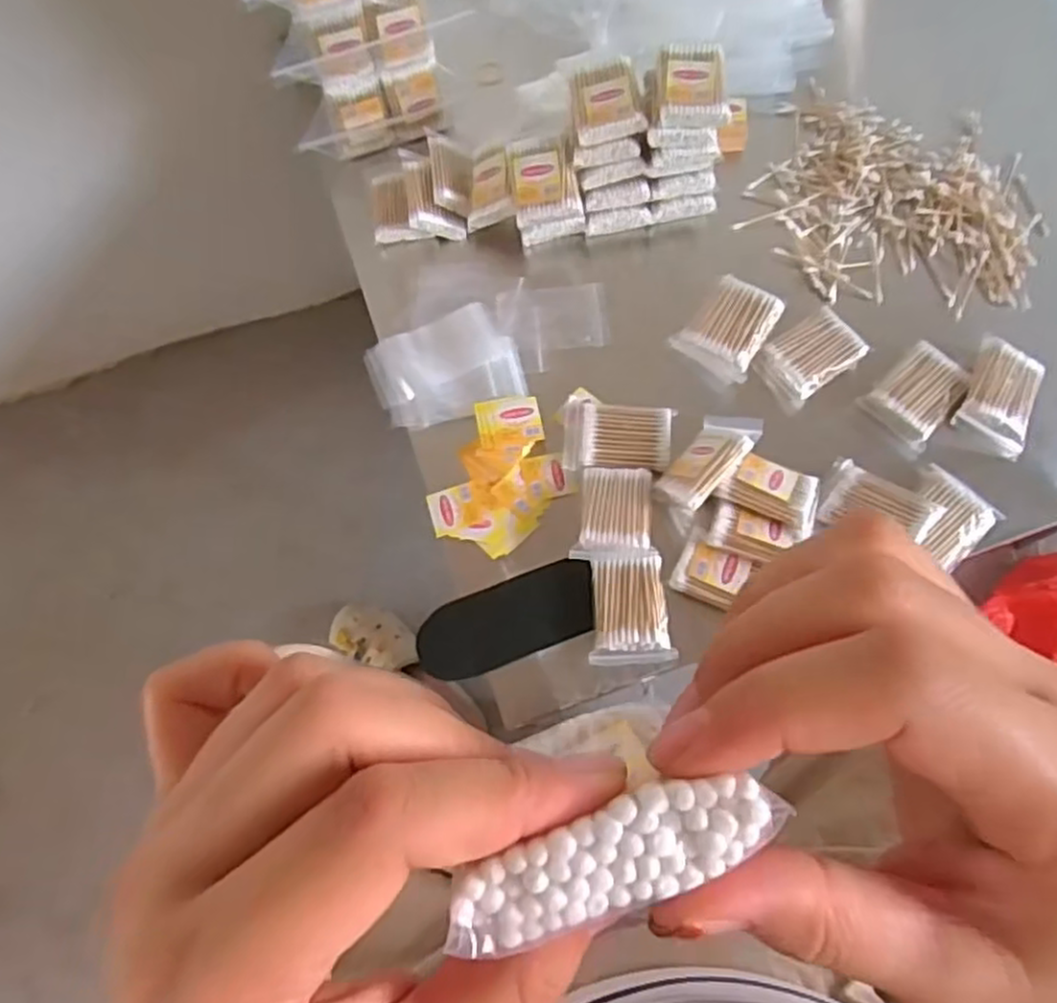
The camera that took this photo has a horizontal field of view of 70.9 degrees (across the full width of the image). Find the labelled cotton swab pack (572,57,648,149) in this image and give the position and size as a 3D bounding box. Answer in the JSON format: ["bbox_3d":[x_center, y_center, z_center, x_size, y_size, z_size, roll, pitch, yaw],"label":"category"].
[{"bbox_3d":[0.068,-0.342,0.634,0.056,0.026,0.066,-6,69,1],"label":"labelled cotton swab pack"}]

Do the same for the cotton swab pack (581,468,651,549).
[{"bbox_3d":[0.071,0.005,0.598,0.055,0.013,0.072,3,69,4],"label":"cotton swab pack"}]

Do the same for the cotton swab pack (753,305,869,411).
[{"bbox_3d":[0.243,-0.125,0.644,0.084,0.021,0.058,-36,72,-10],"label":"cotton swab pack"}]

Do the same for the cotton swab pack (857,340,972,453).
[{"bbox_3d":[0.329,-0.090,0.625,0.078,0.019,0.061,-40,72,-12],"label":"cotton swab pack"}]

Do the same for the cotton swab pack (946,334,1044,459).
[{"bbox_3d":[0.394,-0.087,0.620,0.057,0.020,0.094,24,72,11],"label":"cotton swab pack"}]

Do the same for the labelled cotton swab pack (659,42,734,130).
[{"bbox_3d":[0.138,-0.347,0.620,0.057,0.022,0.068,3,69,4],"label":"labelled cotton swab pack"}]

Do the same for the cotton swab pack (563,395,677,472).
[{"bbox_3d":[0.075,-0.058,0.623,0.088,0.014,0.064,3,69,4],"label":"cotton swab pack"}]

